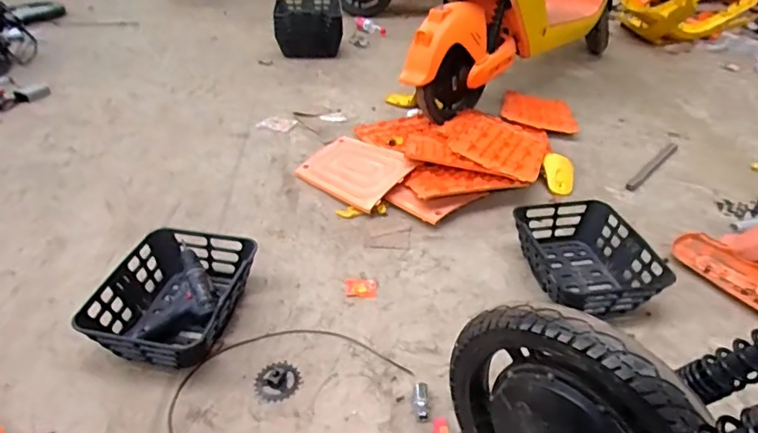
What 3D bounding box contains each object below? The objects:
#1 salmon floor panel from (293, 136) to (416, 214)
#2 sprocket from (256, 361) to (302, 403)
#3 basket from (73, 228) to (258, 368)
[{"bbox_3d":[-0.079,-0.143,1.500,0.319,0.031,0.245,29,55,30],"label":"salmon floor panel"},{"bbox_3d":[-0.197,0.320,0.973,0.085,0.009,0.087,0,39,0],"label":"sprocket"},{"bbox_3d":[-0.430,0.169,1.085,0.270,0.120,0.336,8,37,8],"label":"basket"}]

